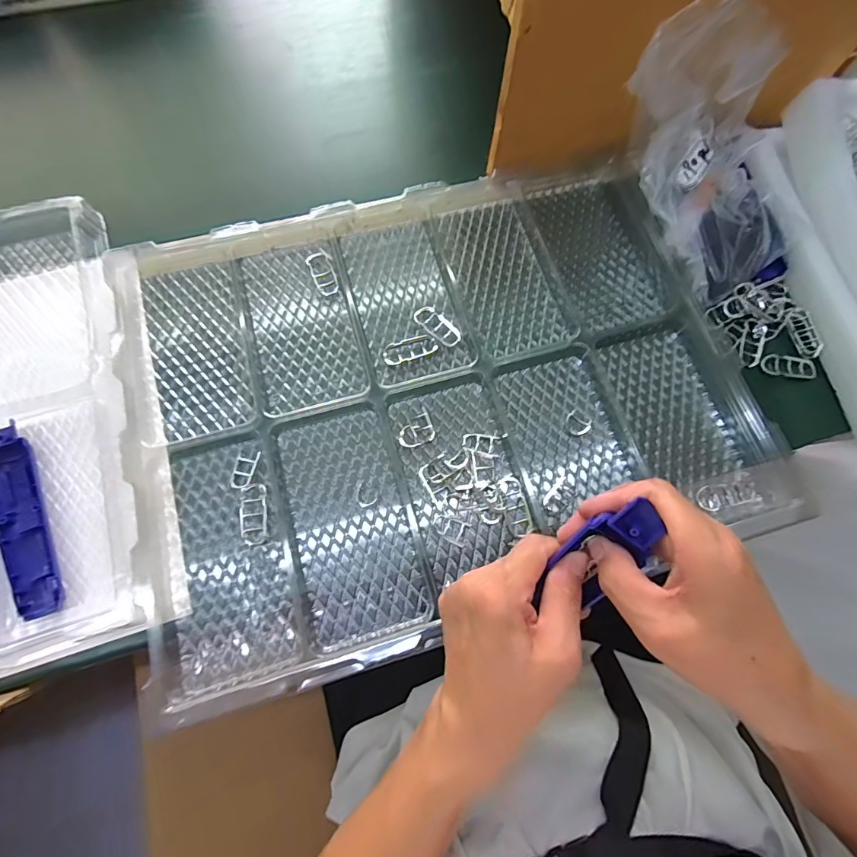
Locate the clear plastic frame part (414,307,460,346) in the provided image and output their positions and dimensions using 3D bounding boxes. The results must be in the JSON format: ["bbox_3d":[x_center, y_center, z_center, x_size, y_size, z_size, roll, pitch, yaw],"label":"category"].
[{"bbox_3d":[0.009,-0.103,0.439,0.024,0.007,0.052,-39,77,-12],"label":"clear plastic frame part"}]

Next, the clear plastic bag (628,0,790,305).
[{"bbox_3d":[0.294,-0.259,0.420,0.147,0.149,0.197,-26,75,-9],"label":"clear plastic bag"}]

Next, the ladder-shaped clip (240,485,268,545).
[{"bbox_3d":[-0.151,0.074,0.379,0.023,0.004,0.050,-6,73,-3],"label":"ladder-shaped clip"}]

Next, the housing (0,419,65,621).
[{"bbox_3d":[-0.338,0.073,0.364,0.032,0.013,0.165,-23,75,-8],"label":"housing"}]

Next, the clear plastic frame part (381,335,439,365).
[{"bbox_3d":[-0.018,-0.078,0.432,0.052,0.006,0.020,-19,74,-7],"label":"clear plastic frame part"}]

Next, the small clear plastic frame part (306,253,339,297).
[{"bbox_3d":[-0.108,-0.160,0.453,0.024,0.011,0.050,-21,74,-8],"label":"small clear plastic frame part"}]

